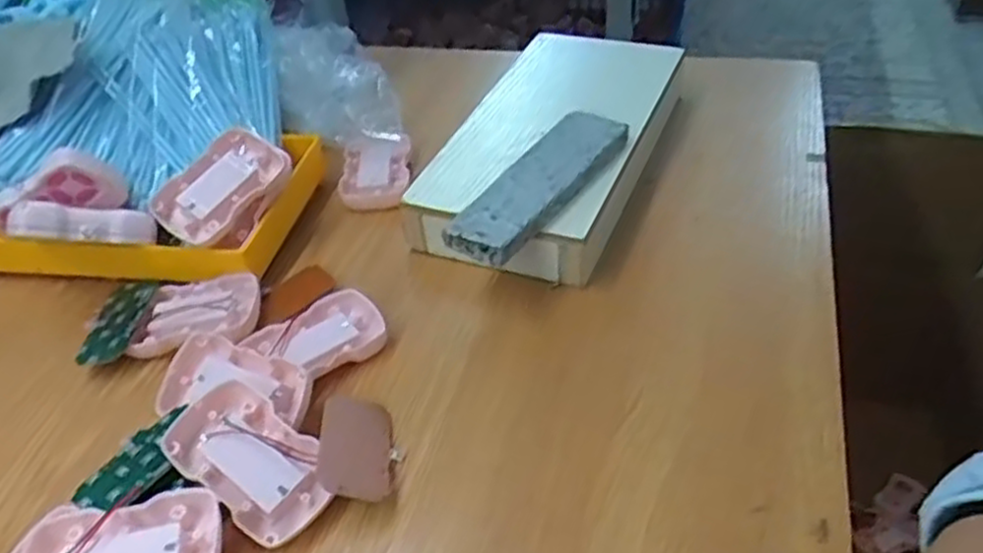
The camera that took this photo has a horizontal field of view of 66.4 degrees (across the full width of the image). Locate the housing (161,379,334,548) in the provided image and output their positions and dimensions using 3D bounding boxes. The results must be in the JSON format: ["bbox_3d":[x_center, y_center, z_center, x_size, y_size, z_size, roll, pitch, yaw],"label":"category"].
[{"bbox_3d":[-0.124,0.096,0.391,0.088,0.018,0.053,36,64,15],"label":"housing"}]

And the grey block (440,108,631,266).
[{"bbox_3d":[0.033,-0.062,0.495,0.043,0.022,0.154,26,51,31],"label":"grey block"}]

